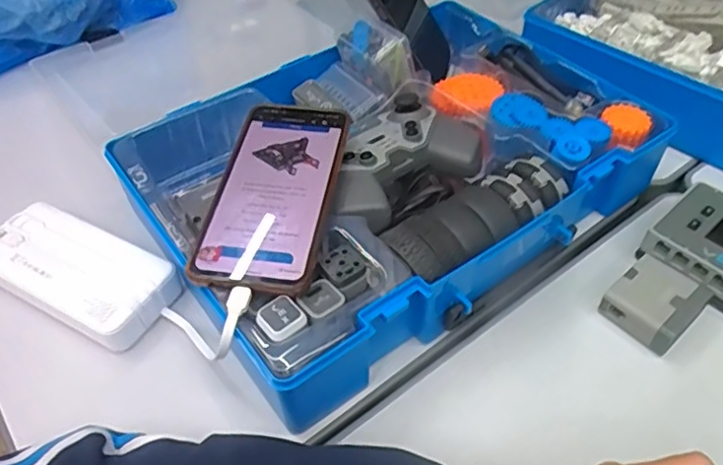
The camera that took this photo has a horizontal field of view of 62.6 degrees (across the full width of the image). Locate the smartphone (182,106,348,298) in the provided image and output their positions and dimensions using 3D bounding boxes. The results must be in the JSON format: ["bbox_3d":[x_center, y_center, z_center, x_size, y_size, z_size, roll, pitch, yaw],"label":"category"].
[{"bbox_3d":[-0.057,-0.031,0.395,0.073,0.014,0.158,7,49,8],"label":"smartphone"}]

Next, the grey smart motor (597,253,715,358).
[{"bbox_3d":[0.199,0.050,0.407,0.059,0.025,0.051,-33,55,-25],"label":"grey smart motor"}]

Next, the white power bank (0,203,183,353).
[{"bbox_3d":[-0.208,0.025,0.427,0.140,0.031,0.067,24,53,22],"label":"white power bank"}]

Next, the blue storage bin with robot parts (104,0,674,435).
[{"bbox_3d":[0.026,-0.052,0.466,0.361,0.080,0.267,-25,52,-20],"label":"blue storage bin with robot parts"}]

